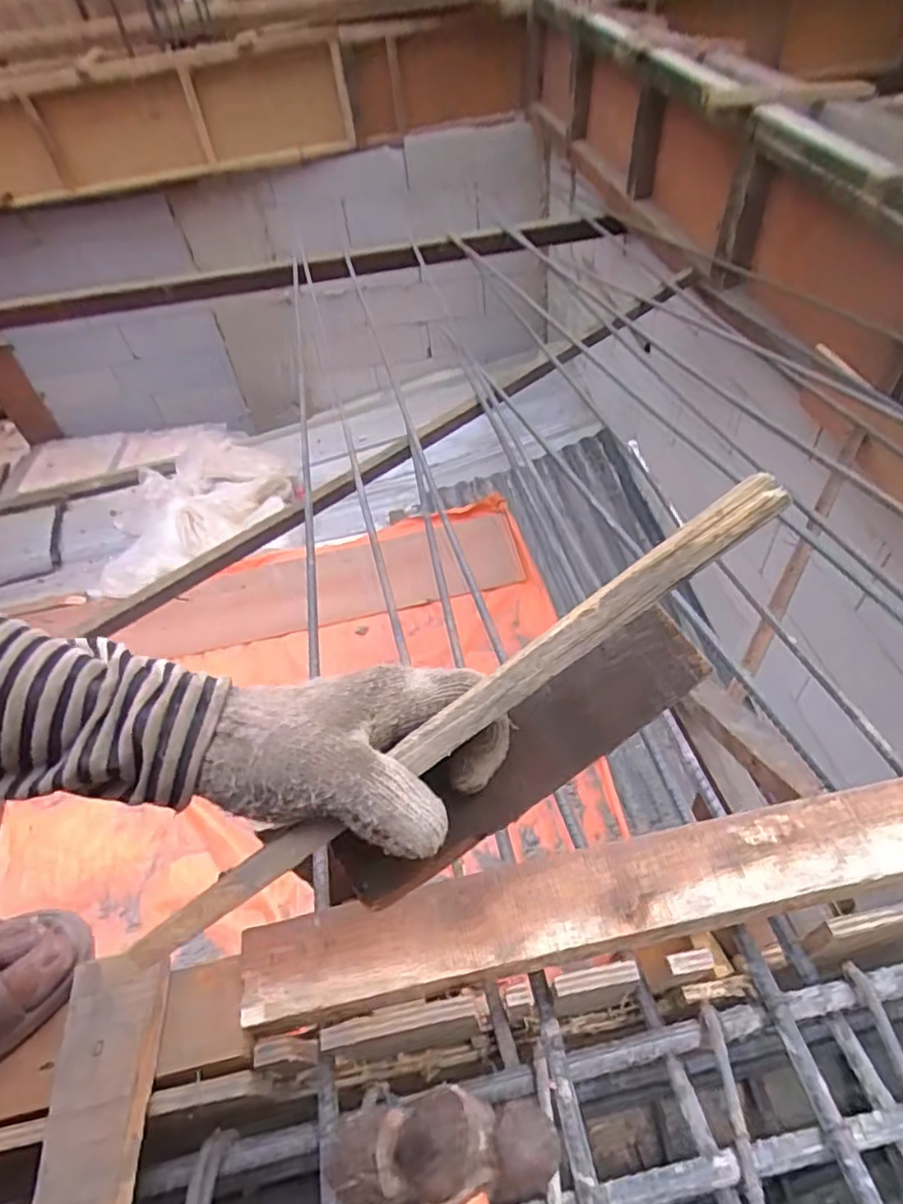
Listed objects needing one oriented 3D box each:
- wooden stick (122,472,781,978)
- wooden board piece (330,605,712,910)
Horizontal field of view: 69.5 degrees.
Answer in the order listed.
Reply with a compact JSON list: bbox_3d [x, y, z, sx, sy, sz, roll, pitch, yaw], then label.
[{"bbox_3d":[-0.024,0.068,0.259,0.016,0.341,0.006,50,21,1],"label":"wooden stick"},{"bbox_3d":[0.030,0.077,0.306,0.194,0.012,0.042,-37,83,7],"label":"wooden board piece"}]

